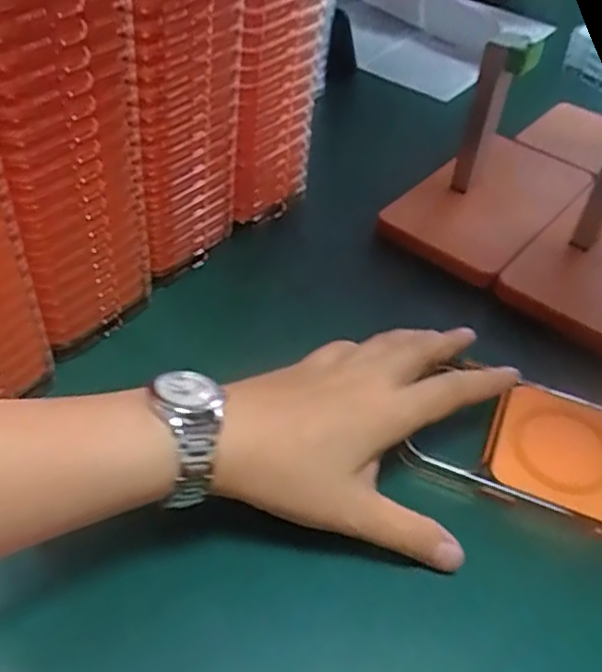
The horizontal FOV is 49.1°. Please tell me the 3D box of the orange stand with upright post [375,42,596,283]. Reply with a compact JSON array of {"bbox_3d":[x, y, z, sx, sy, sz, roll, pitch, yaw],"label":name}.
[{"bbox_3d":[0.144,-0.138,0.472,0.099,0.102,0.171,35,54,26],"label":"orange stand with upright post"}]

